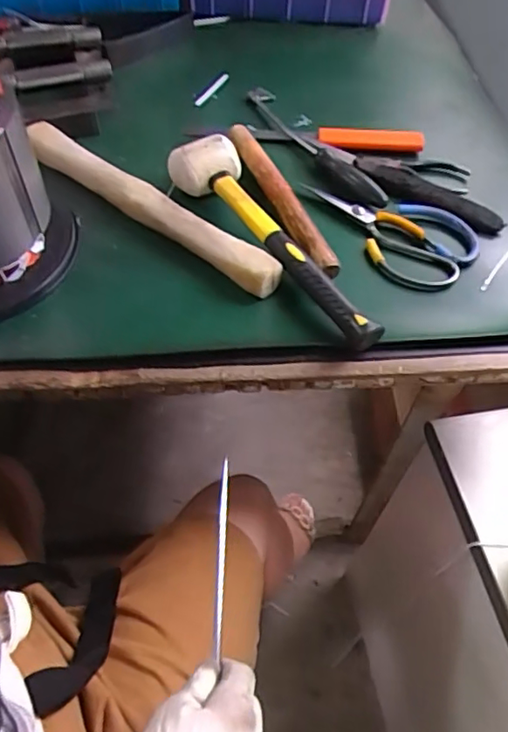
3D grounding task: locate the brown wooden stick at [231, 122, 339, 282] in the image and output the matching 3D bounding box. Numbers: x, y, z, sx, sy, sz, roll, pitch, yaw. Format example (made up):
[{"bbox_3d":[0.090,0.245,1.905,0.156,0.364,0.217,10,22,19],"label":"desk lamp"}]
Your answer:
[{"bbox_3d":[0.025,-0.181,0.598,0.029,0.020,0.240,-17,58,-15],"label":"brown wooden stick"}]

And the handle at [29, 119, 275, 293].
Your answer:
[{"bbox_3d":[-0.110,-0.162,0.579,0.324,0.024,0.033,34,60,19],"label":"handle"}]

